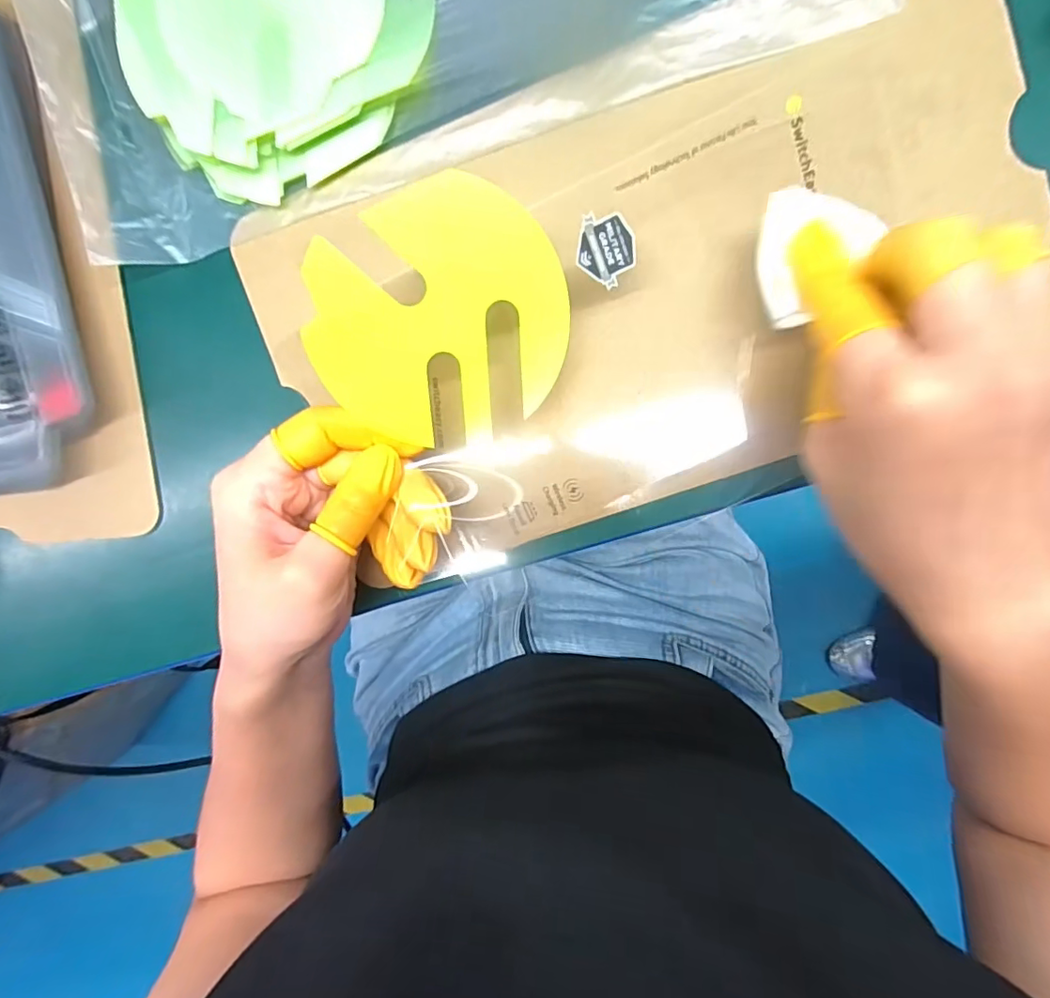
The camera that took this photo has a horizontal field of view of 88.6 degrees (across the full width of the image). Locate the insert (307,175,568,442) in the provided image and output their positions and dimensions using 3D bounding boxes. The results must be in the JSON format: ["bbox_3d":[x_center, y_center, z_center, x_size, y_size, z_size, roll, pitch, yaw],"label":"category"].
[{"bbox_3d":[-0.030,-0.067,0.201,0.093,0.004,0.091,-5,114,-12],"label":"insert"}]

